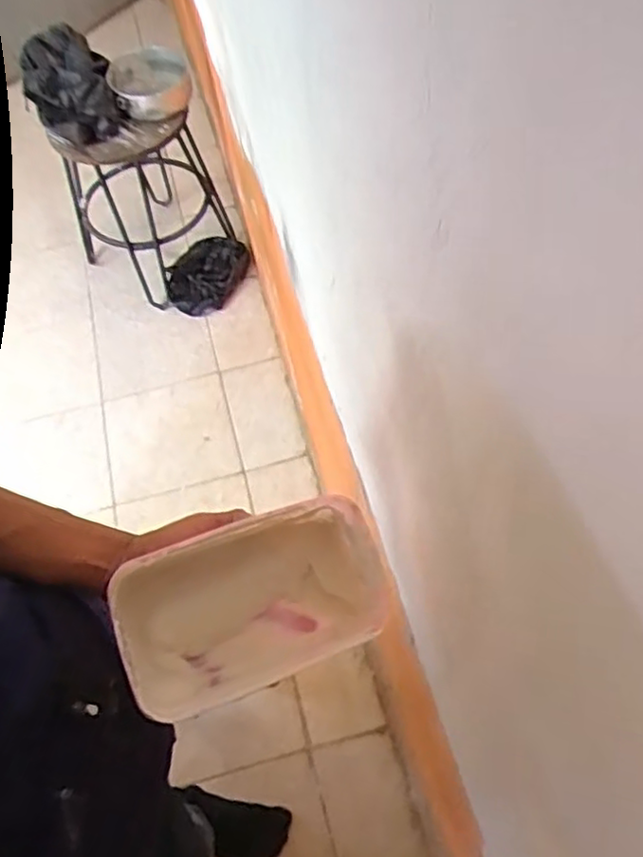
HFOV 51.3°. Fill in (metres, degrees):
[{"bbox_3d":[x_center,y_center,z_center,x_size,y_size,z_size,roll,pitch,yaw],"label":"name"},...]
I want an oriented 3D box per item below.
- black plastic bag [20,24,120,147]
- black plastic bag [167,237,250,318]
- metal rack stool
[{"bbox_3d":[-0.568,-0.775,1.511,0.184,0.126,0.259,-23,61,-10],"label":"black plastic bag"},{"bbox_3d":[-0.324,-0.440,1.917,0.178,0.083,0.257,31,66,20],"label":"black plastic bag"},{"bbox_3d":[-0.479,-0.656,1.801,0.367,0.479,0.368,38,68,22],"label":"metal rack stool"}]

